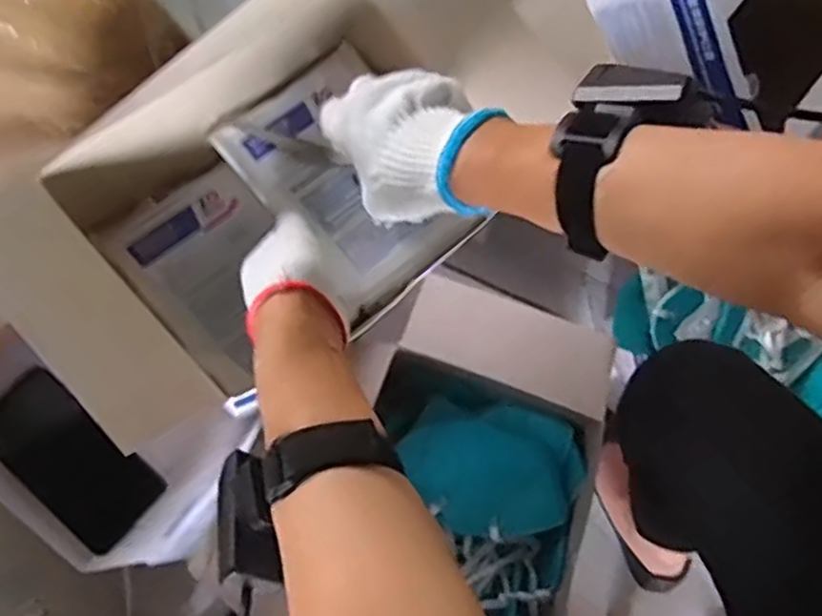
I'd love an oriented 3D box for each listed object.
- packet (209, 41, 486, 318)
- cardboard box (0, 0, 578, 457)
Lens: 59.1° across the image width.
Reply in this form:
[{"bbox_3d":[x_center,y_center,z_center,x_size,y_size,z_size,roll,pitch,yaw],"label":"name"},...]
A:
[{"bbox_3d":[-0.047,-0.105,0.560,0.136,0.027,0.190,-38,79,-9],"label":"packet"},{"bbox_3d":[-0.087,-0.105,0.520,0.378,0.158,0.217,-41,79,-10],"label":"cardboard box"}]

